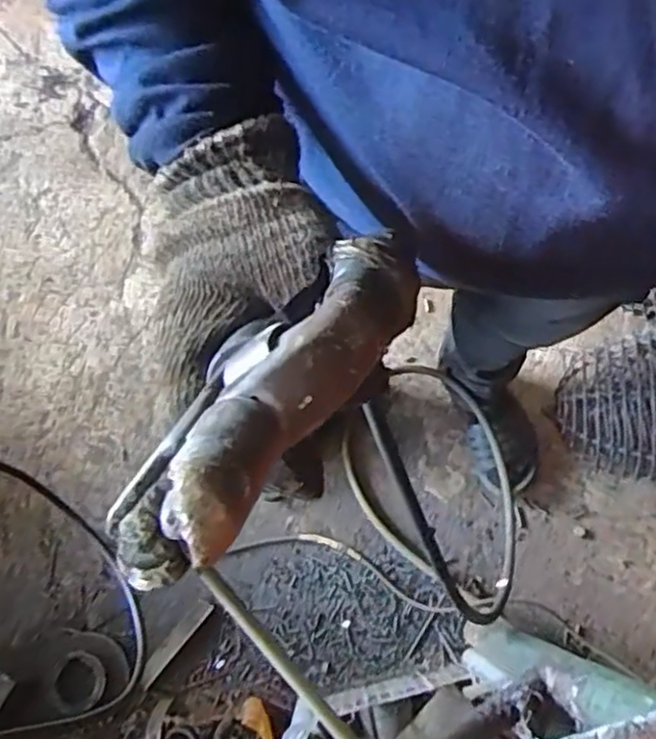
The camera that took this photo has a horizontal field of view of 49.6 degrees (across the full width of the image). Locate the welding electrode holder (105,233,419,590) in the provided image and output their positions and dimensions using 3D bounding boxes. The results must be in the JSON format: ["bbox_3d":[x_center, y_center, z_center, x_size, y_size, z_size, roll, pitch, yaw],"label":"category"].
[{"bbox_3d":[-0.012,0.007,0.221,0.042,0.043,0.131,28,49,8],"label":"welding electrode holder"}]

